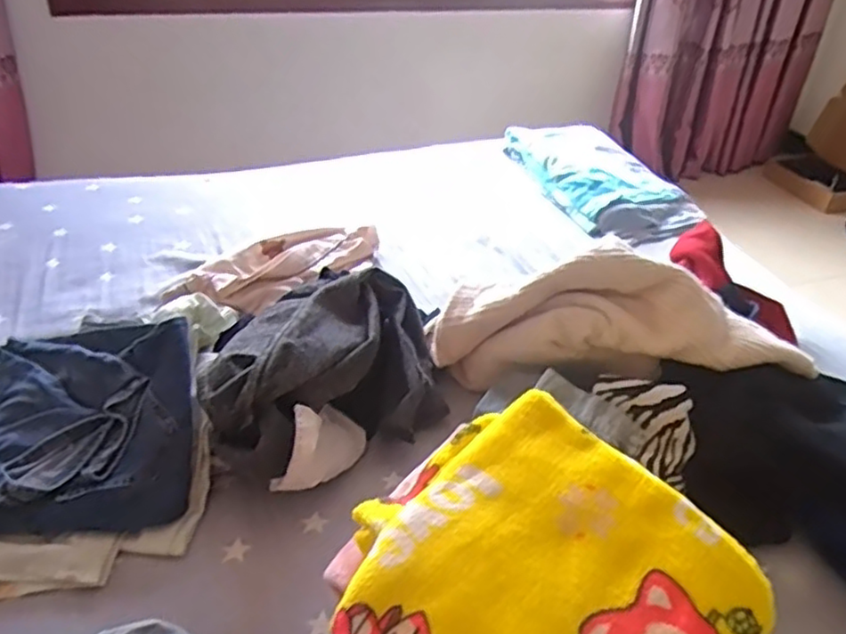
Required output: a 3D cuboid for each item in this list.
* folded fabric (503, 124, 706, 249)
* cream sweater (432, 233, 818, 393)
[{"bbox_3d":[0.410,-0.329,1.553,0.301,0.059,0.542,-6,37,-13],"label":"folded fabric"},{"bbox_3d":[0.228,0.003,0.842,0.465,0.198,0.110,-2,32,22],"label":"cream sweater"}]

